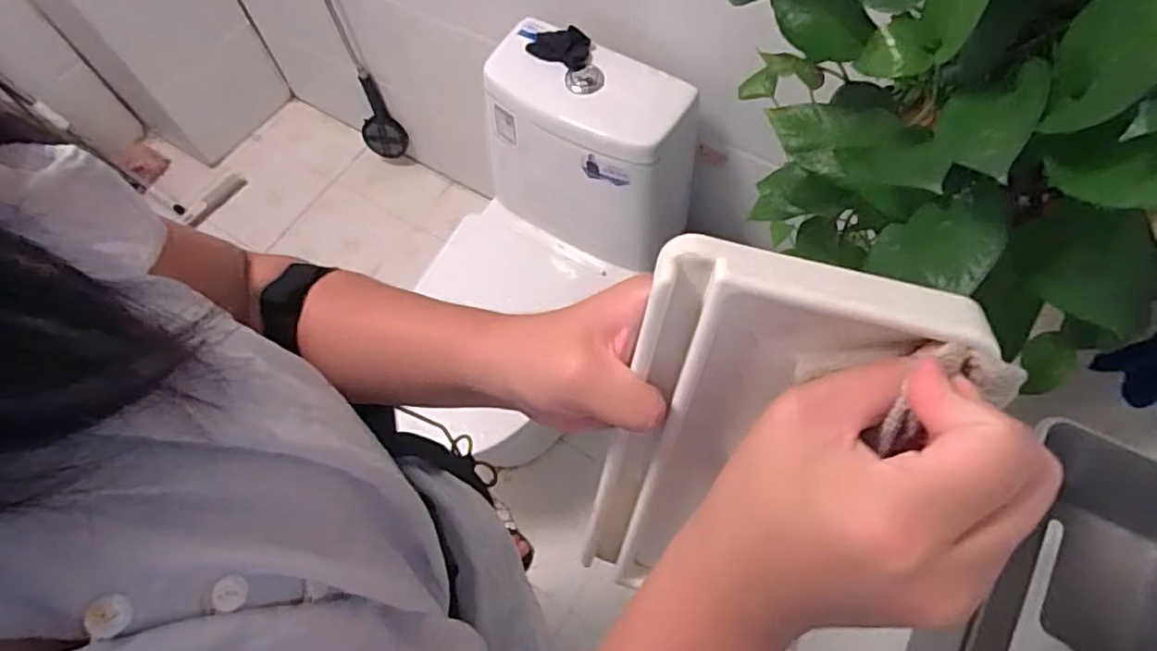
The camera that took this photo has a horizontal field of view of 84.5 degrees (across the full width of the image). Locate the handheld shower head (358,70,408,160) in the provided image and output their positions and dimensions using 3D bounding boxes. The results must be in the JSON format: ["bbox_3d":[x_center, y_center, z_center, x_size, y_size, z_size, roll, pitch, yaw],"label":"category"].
[{"bbox_3d":[-0.561,-0.572,1.777,0.132,0.274,0.060,28,68,14],"label":"handheld shower head"}]

